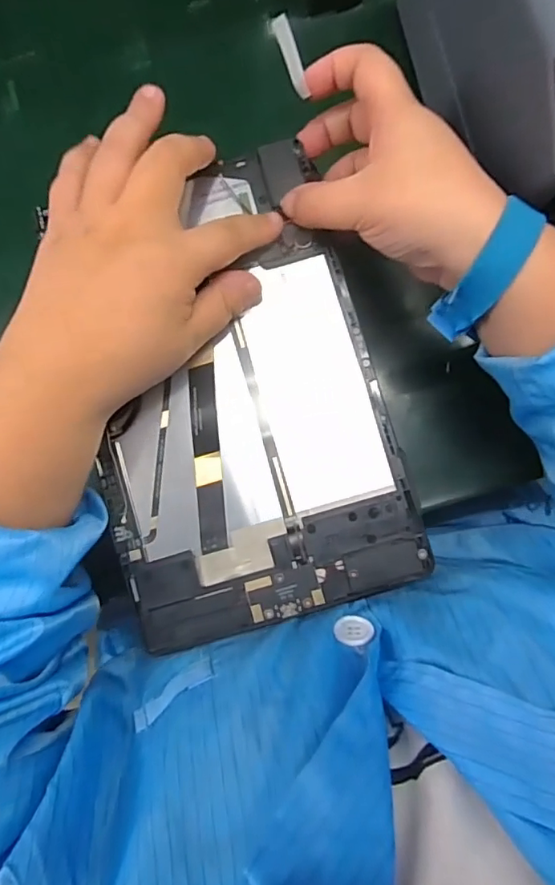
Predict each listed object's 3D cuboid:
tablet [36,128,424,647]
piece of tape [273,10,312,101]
[{"bbox_3d":[-0.024,-0.026,0.274,0.146,0.007,0.230,-16,85,0],"label":"tablet"},{"bbox_3d":[0.008,-0.193,0.266,0.008,0.004,0.035,-7,120,36],"label":"piece of tape"}]

